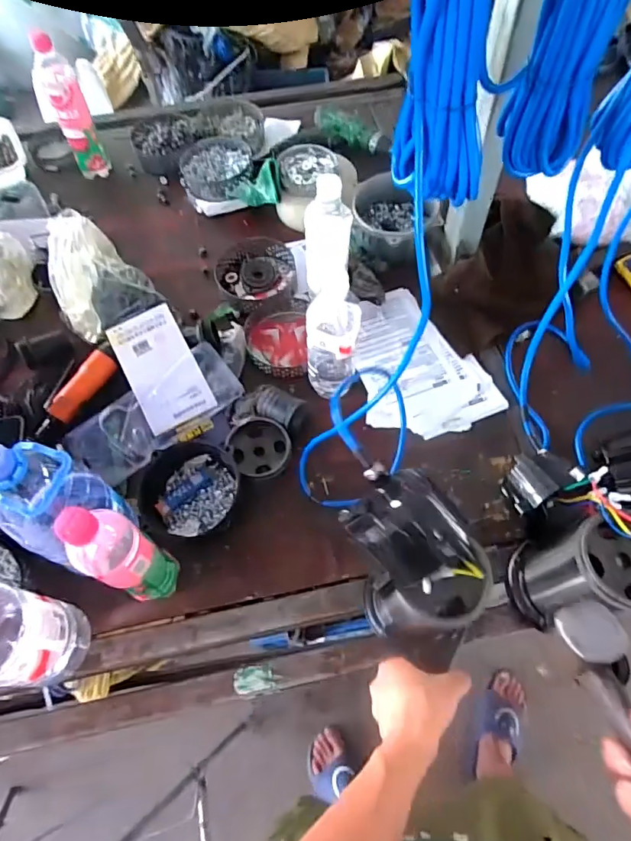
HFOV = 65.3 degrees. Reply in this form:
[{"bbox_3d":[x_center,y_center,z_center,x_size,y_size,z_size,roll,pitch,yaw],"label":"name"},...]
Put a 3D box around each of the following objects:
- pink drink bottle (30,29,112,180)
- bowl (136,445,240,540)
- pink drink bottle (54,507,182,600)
[{"bbox_3d":[-0.449,-0.564,0.909,0.061,0.237,0.057,-23,64,-10],"label":"pink drink bottle"},{"bbox_3d":[-0.158,0.093,0.631,0.115,0.067,0.114,0,63,0],"label":"bowl"},{"bbox_3d":[-0.198,0.147,0.521,0.054,0.244,0.064,23,66,12],"label":"pink drink bottle"}]

